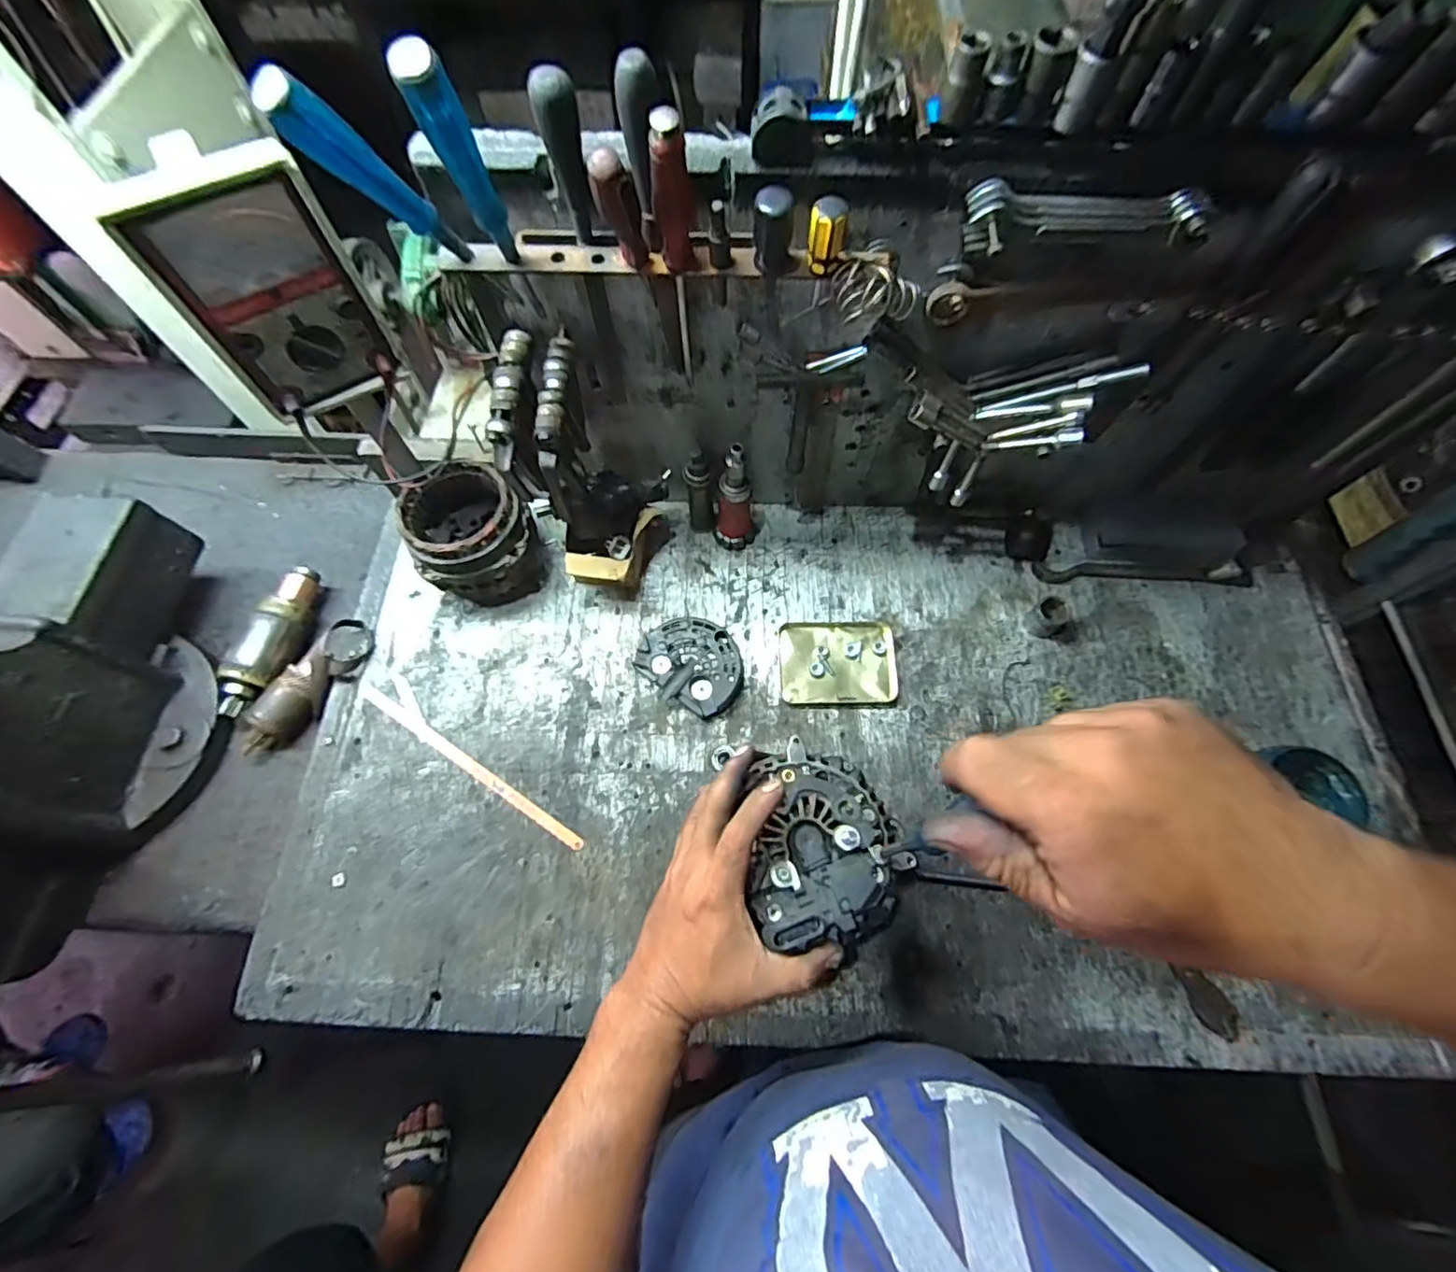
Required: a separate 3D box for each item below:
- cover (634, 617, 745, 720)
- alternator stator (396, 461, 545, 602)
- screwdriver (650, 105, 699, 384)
[{"bbox_3d":[-0.038,0.029,0.685,0.121,0.022,0.099,26,68,11],"label":"cover"},{"bbox_3d":[-0.284,-0.106,0.695,0.121,0.123,0.127,0,66,-1],"label":"alternator stator"},{"bbox_3d":[-0.036,-0.271,0.464,0.024,0.224,0.024,-5,75,0],"label":"screwdriver"}]

